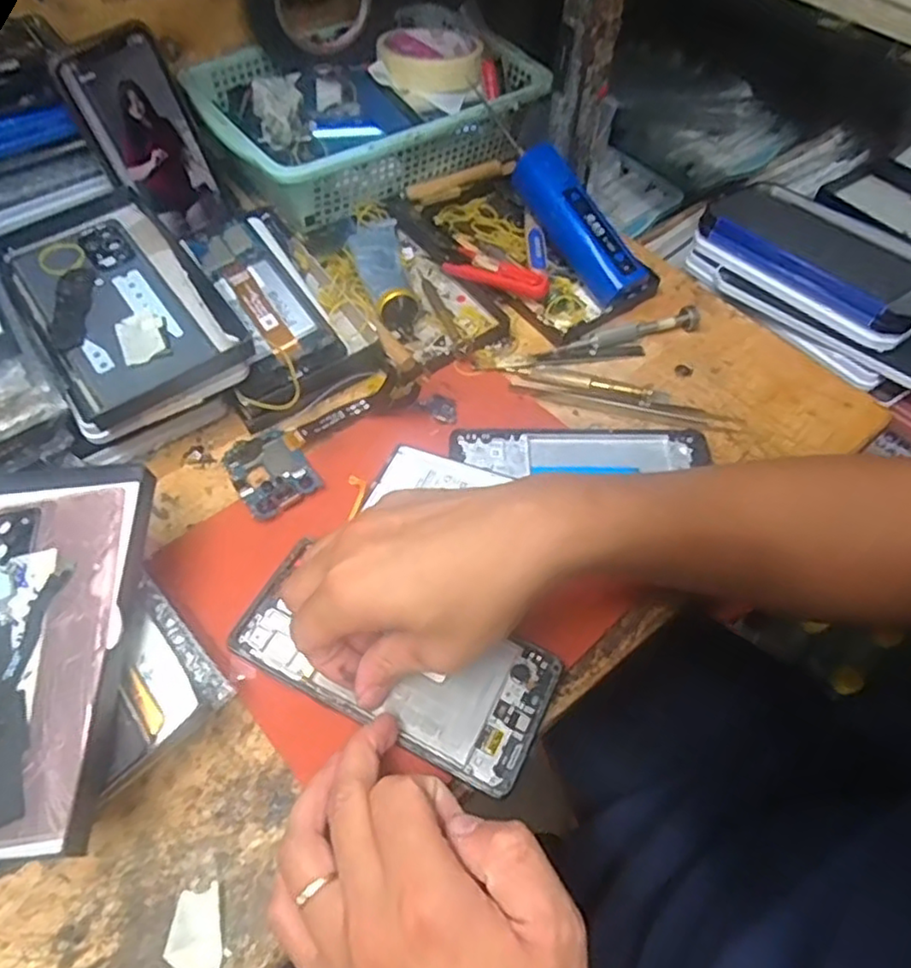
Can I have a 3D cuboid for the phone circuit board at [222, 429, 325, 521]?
[{"bbox_3d":[-0.117,-0.008,0.414,0.045,0.006,0.065,-33,56,-19],"label":"phone circuit board"}]

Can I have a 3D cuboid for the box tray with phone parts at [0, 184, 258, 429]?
[{"bbox_3d":[-0.217,-0.121,0.419,0.102,0.019,0.188,-31,62,-20],"label":"box tray with phone parts"}]

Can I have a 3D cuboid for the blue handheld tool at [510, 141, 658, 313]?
[{"bbox_3d":[0.097,-0.195,0.502,0.046,0.040,0.138,-34,84,-22],"label":"blue handheld tool"}]

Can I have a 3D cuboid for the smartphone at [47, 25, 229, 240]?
[{"bbox_3d":[-0.217,-0.248,0.479,0.076,0.137,0.011,-46,50,-15],"label":"smartphone"}]

